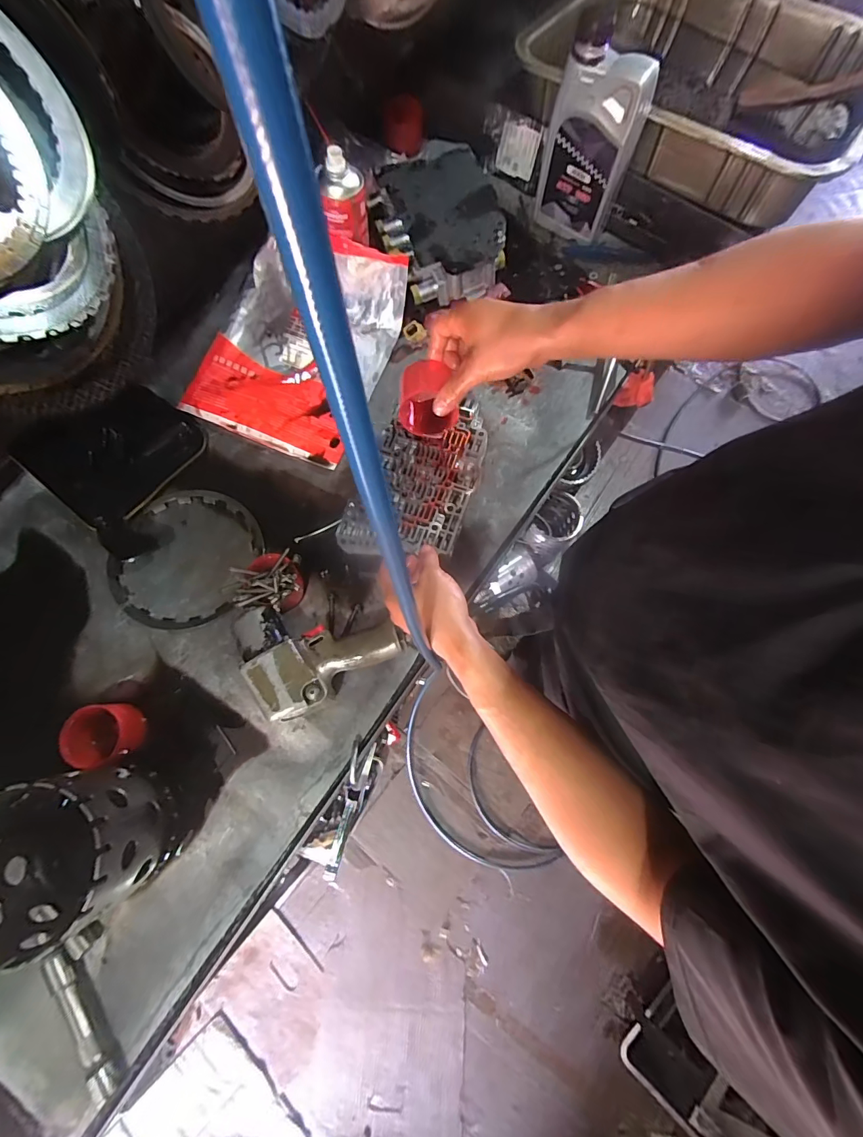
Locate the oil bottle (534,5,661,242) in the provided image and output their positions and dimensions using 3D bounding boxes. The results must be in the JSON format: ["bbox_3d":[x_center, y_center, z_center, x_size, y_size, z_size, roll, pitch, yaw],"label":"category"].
[{"bbox_3d":[0.212,-0.564,0.586,0.119,0.204,0.053,17,75,3],"label":"oil bottle"}]

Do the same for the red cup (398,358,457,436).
[{"bbox_3d":[-0.003,-0.188,0.486,0.063,0.049,0.057,5,75,0],"label":"red cup"}]

